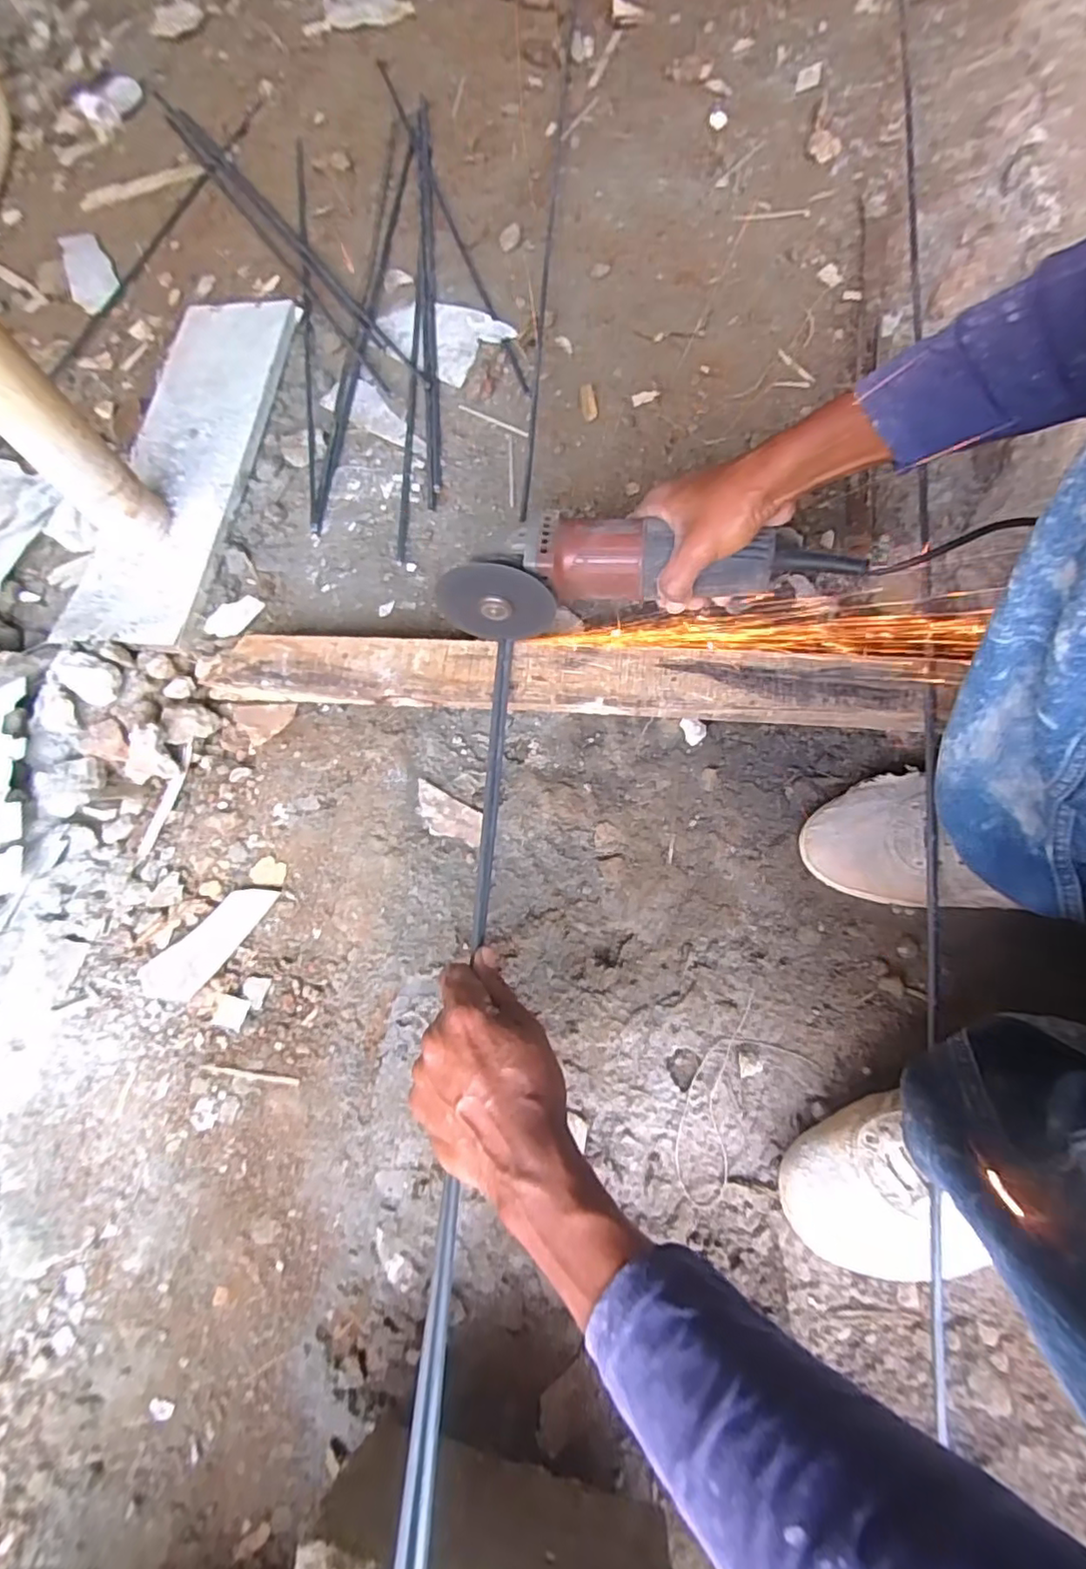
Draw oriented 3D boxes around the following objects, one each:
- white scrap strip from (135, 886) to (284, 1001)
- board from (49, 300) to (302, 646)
[{"bbox_3d":[-0.290,0.138,0.537,0.046,0.007,0.125,43,77,15],"label":"white scrap strip"},{"bbox_3d":[-0.436,-0.401,0.751,0.153,0.024,0.538,6,71,4],"label":"board"}]

